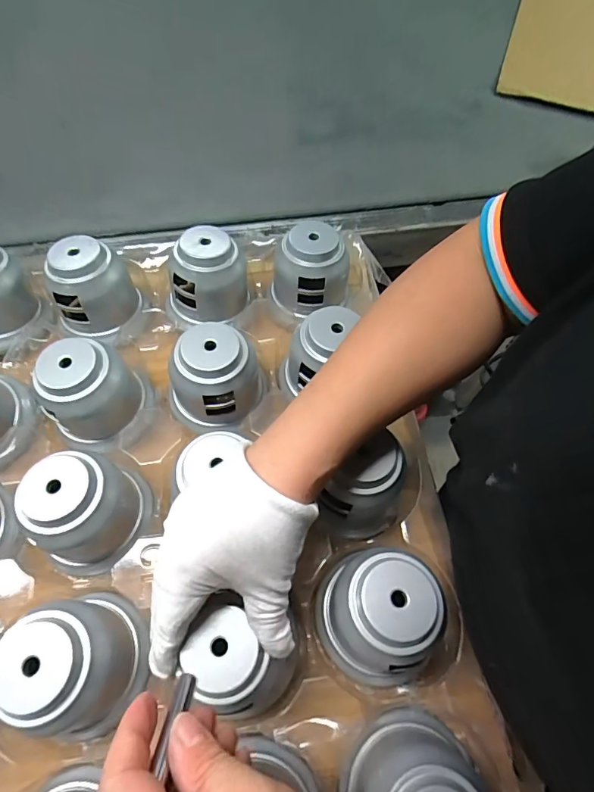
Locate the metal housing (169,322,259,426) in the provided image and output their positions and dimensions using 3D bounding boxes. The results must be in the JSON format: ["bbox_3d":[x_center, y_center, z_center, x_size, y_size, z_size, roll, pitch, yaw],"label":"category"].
[{"bbox_3d":[-0.072,-0.018,0.389,0.073,0.067,0.069,-10,63,-6],"label":"metal housing"}]

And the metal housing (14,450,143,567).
[{"bbox_3d":[-0.159,0.082,0.340,0.069,0.076,0.071,-18,64,-9],"label":"metal housing"}]

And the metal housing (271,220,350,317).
[{"bbox_3d":[0.012,-0.120,0.446,0.074,0.075,0.065,-11,63,-6],"label":"metal housing"}]

